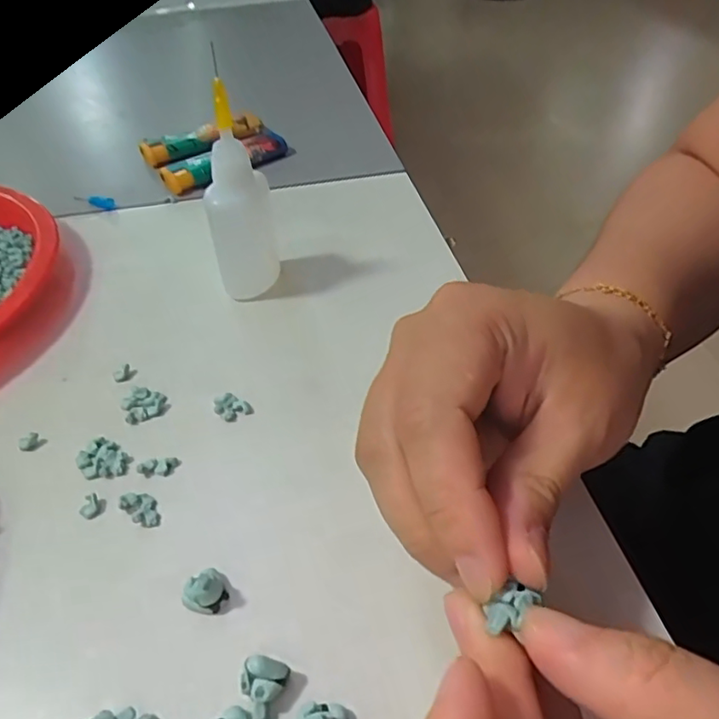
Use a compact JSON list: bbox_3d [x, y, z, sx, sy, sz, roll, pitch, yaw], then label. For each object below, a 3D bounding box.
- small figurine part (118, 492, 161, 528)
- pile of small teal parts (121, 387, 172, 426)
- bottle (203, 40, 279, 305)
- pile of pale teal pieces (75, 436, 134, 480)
[{"bbox_3d":[-0.071,0.048,0.196,0.016,0.004,0.009,30,53,29],"label":"small figurine part"},{"bbox_3d":[-0.082,0.017,0.229,0.016,0.004,0.015,-19,47,-16],"label":"pile of small teal parts"},{"bbox_3d":[-0.052,-0.072,0.252,0.025,0.089,0.027,-8,45,-5],"label":"bottle"},{"bbox_3d":[-0.090,0.035,0.210,0.019,0.004,0.015,28,52,28],"label":"pile of pale teal pieces"}]

